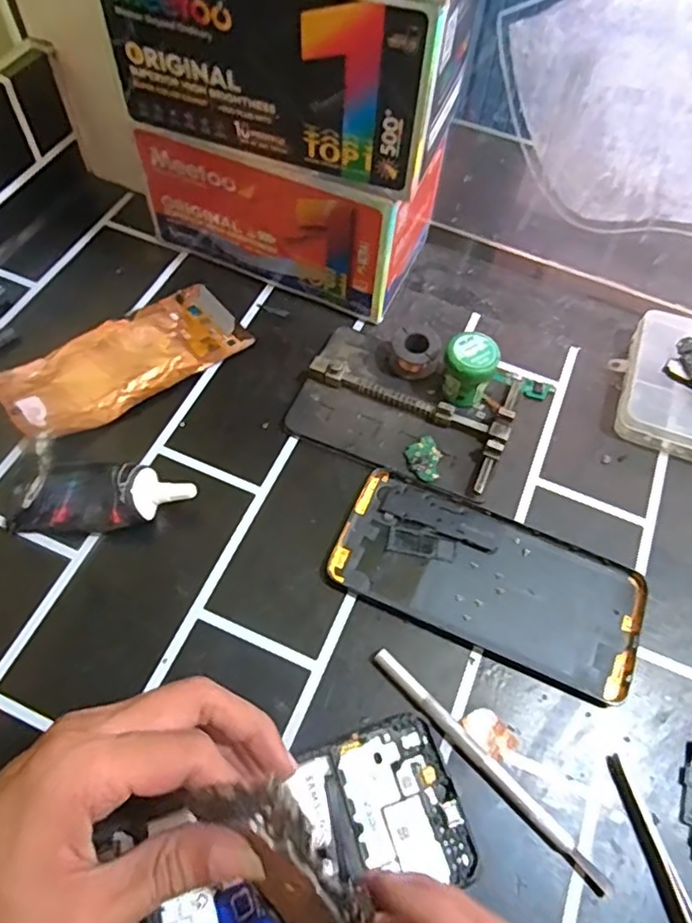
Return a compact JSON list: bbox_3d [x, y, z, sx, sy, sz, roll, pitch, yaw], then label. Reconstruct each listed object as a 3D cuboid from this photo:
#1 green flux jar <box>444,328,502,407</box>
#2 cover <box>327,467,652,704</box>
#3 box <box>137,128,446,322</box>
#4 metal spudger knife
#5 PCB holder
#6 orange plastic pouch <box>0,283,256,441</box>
[{"bbox_3d":[0.073,-0.052,0.374,0.029,0.048,0.030,1,60,-3],"label":"green flux jar"},{"bbox_3d":[0.077,0.062,0.333,0.162,0.005,0.075,22,63,10],"label":"cover"},{"bbox_3d":[-0.036,-0.178,0.412,0.176,0.093,0.084,21,61,8],"label":"box"},{"bbox_3d":[0.065,0.141,0.287,0.009,0.008,0.136,-40,70,-22],"label":"metal spudger knife"},{"bbox_3d":[0.036,-0.033,0.376,0.126,0.019,0.083,23,62,10],"label":"PCB holder"},{"bbox_3d":[-0.140,-0.065,0.392,0.149,0.016,0.066,-33,67,-20],"label":"orange plastic pouch"}]

